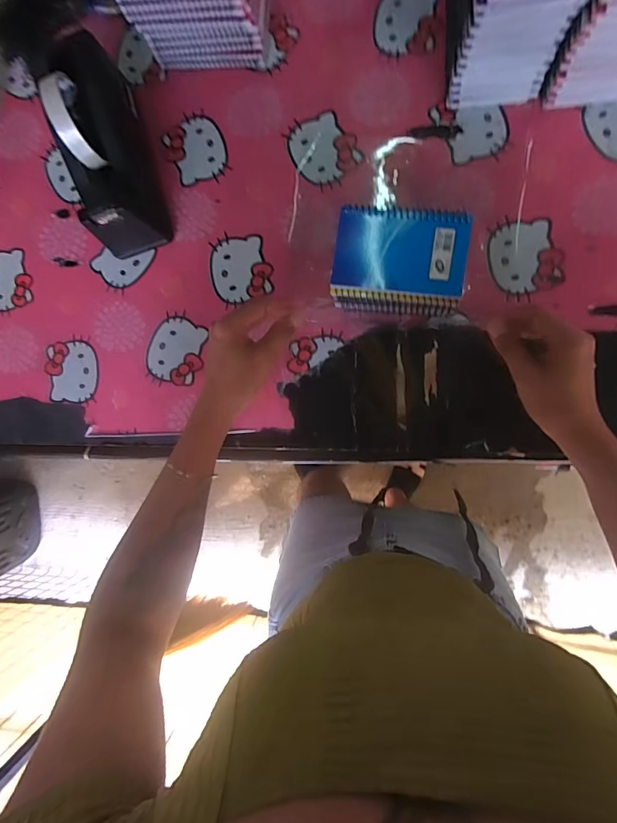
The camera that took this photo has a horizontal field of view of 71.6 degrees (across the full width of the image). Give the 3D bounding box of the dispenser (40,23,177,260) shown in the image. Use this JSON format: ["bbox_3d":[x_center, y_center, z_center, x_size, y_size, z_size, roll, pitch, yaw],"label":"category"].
[{"bbox_3d":[-0.226,-0.290,0.474,0.077,0.120,0.213,-13,87,8],"label":"dispenser"}]

